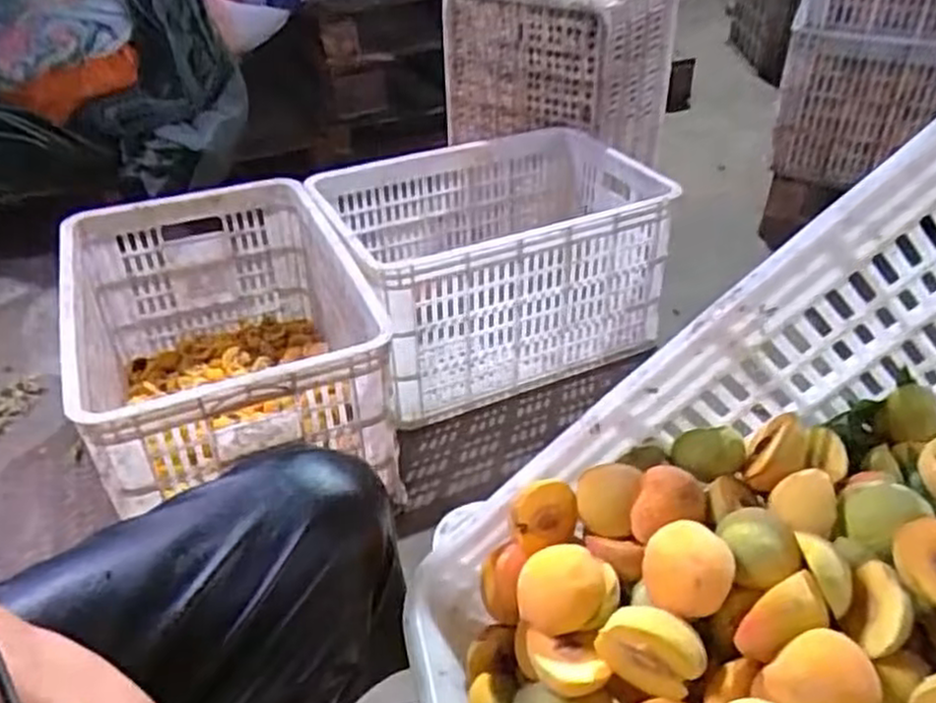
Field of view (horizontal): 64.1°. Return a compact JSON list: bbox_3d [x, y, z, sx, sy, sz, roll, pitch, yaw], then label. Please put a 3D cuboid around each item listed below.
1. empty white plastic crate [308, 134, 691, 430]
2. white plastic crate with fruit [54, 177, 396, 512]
[{"bbox_3d":[0.045,-0.151,1.273,0.537,0.290,0.363,-15,39,-17],"label":"empty white plastic crate"},{"bbox_3d":[-0.337,-0.002,1.059,0.350,0.277,0.511,-16,39,-19],"label":"white plastic crate with fruit"}]

